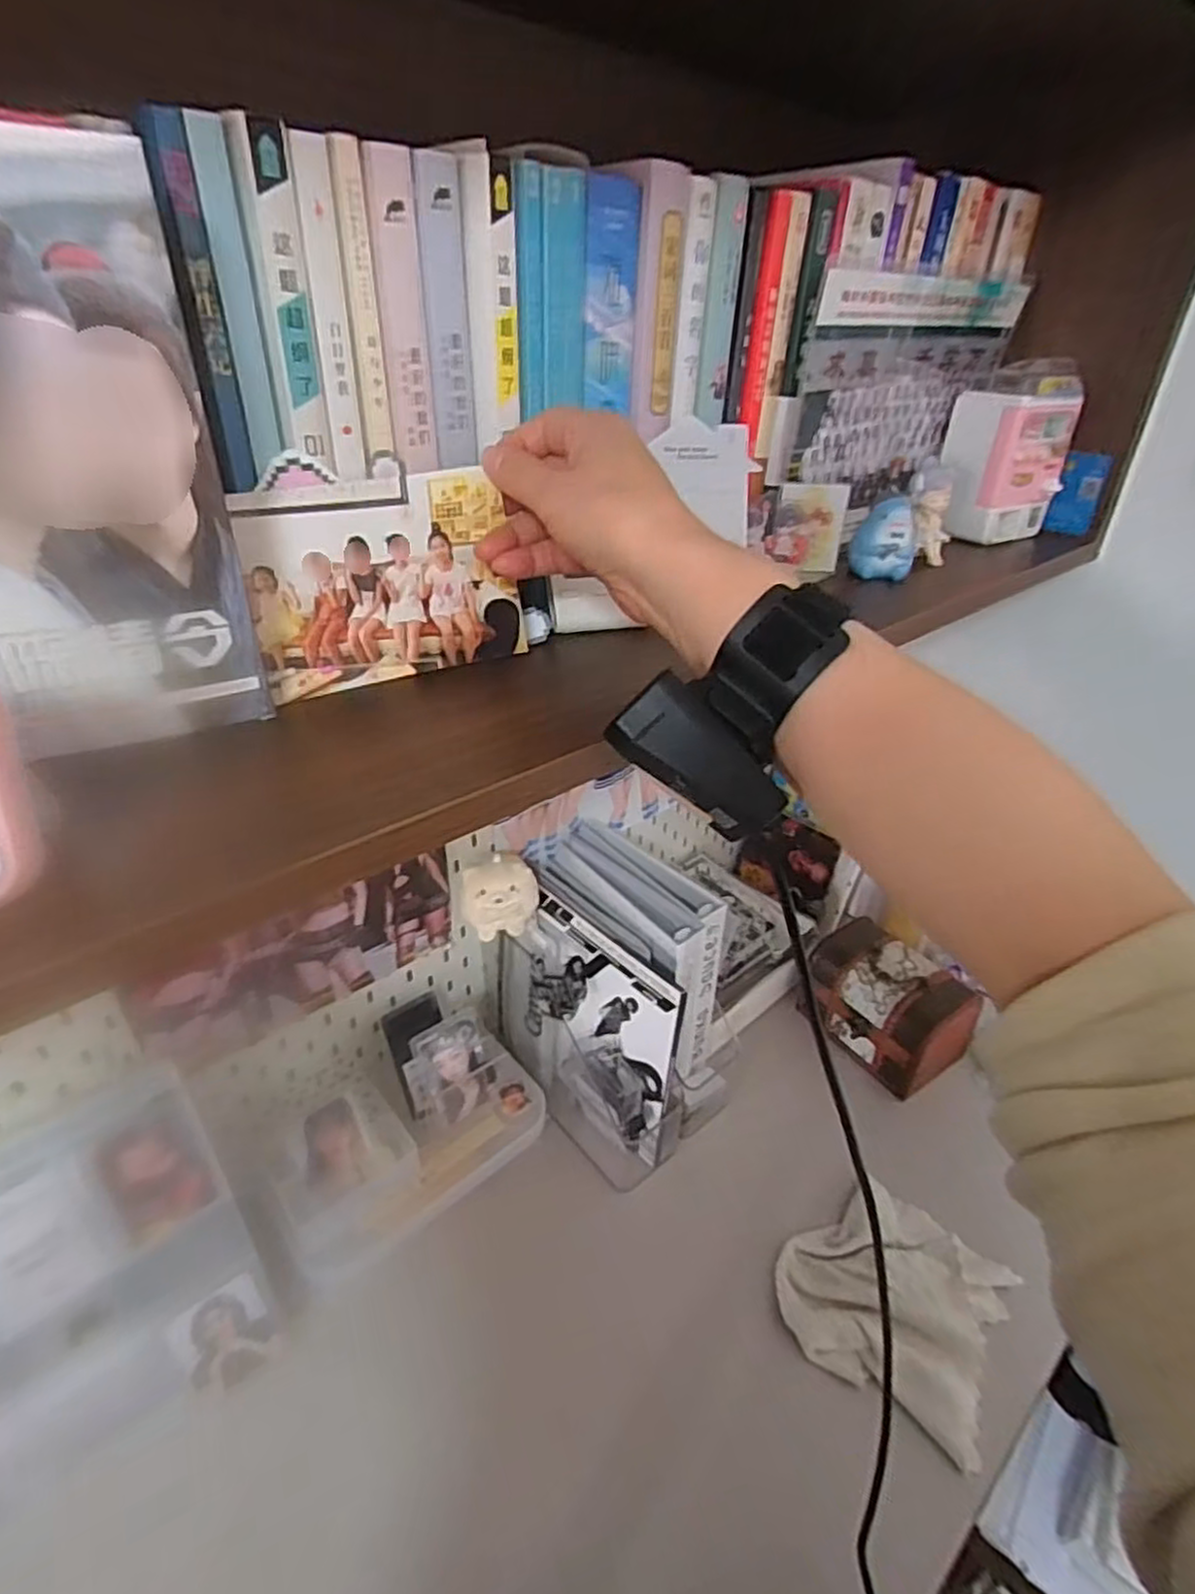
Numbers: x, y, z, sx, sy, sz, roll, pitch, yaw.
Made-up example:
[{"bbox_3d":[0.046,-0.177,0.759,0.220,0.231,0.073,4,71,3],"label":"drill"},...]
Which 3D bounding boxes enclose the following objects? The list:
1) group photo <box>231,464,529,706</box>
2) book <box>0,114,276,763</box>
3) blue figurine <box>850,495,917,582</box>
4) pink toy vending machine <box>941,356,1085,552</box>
[{"bbox_3d":[-0.097,-0.098,0.342,0.118,0.086,0.008,-17,22,-22],"label":"group photo"},{"bbox_3d":[-0.184,-0.109,0.254,0.100,0.184,0.019,-16,36,-26],"label":"book"},{"bbox_3d":[0.198,-0.177,0.509,0.040,0.047,0.027,10,33,13],"label":"blue figurine"},{"bbox_3d":[0.323,-0.270,0.583,0.081,0.119,0.067,-11,34,-20],"label":"pink toy vending machine"}]

